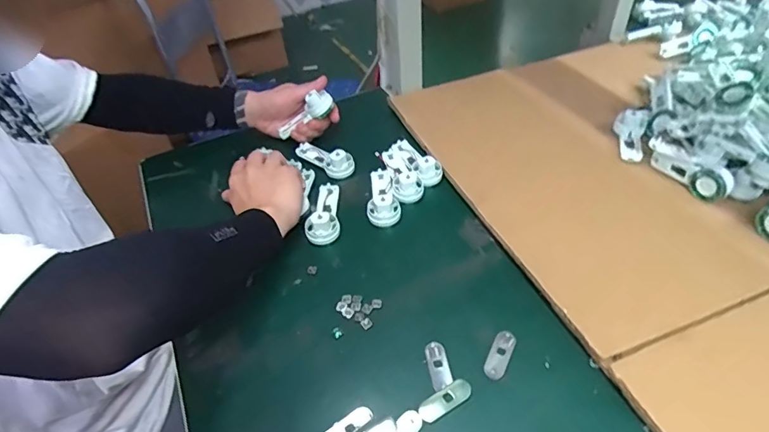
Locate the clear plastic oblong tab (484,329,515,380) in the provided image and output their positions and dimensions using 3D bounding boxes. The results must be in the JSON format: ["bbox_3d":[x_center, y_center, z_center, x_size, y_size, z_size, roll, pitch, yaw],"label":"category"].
[{"bbox_3d":[0.108,0.129,0.435,0.019,0.004,0.052,18,48,22],"label":"clear plastic oblong tab"}]

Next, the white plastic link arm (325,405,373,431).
[{"bbox_3d":[-0.033,0.179,0.392,0.050,0.004,0.017,-31,49,-25],"label":"white plastic link arm"}]

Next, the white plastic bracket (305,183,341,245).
[{"bbox_3d":[-0.072,-0.010,0.571,0.036,0.025,0.102,0,44,5],"label":"white plastic bracket"}]

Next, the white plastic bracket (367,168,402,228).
[{"bbox_3d":[-0.001,-0.030,0.587,0.040,0.021,0.099,-4,44,1],"label":"white plastic bracket"}]

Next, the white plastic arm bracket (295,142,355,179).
[{"bbox_3d":[-0.084,-0.089,0.652,0.097,0.027,0.038,33,55,33],"label":"white plastic arm bracket"}]

